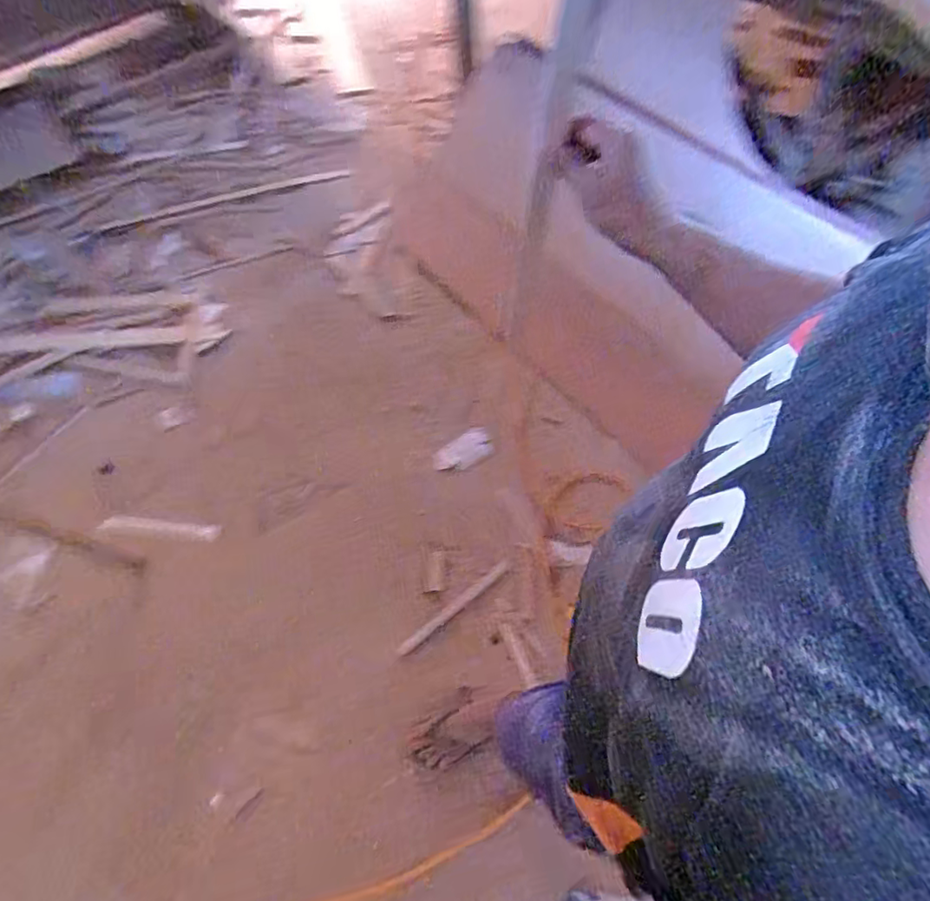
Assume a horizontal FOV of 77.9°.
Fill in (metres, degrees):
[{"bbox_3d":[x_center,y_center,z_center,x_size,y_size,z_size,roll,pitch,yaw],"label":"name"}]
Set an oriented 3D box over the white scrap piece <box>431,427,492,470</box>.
[{"bbox_3d":[-0.009,0.001,1.609,0.172,0.026,0.091,-24,61,-10],"label":"white scrap piece"}]

